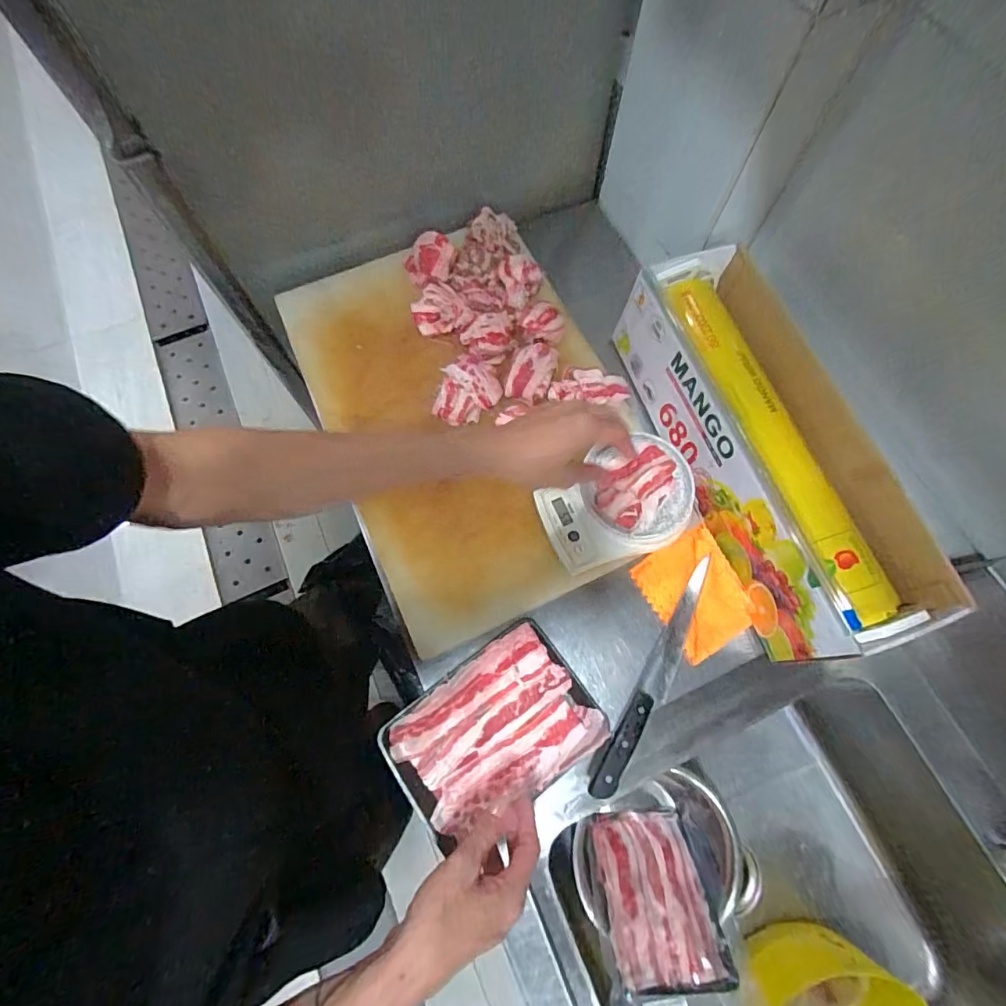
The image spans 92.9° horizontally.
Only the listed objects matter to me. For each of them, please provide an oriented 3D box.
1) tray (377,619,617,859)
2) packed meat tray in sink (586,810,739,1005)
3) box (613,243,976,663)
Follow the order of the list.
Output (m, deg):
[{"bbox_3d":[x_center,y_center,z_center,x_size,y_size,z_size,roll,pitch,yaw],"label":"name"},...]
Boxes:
[{"bbox_3d":[-0.011,0.263,0.546,0.222,0.016,0.158,-34,74,-12],"label":"tray"},{"bbox_3d":[0.225,0.591,0.695,0.173,0.027,0.266,1,30,-7],"label":"packed meat tray in sink"},{"bbox_3d":[0.319,-0.076,0.594,0.172,0.119,0.497,-20,72,-8],"label":"box"}]

